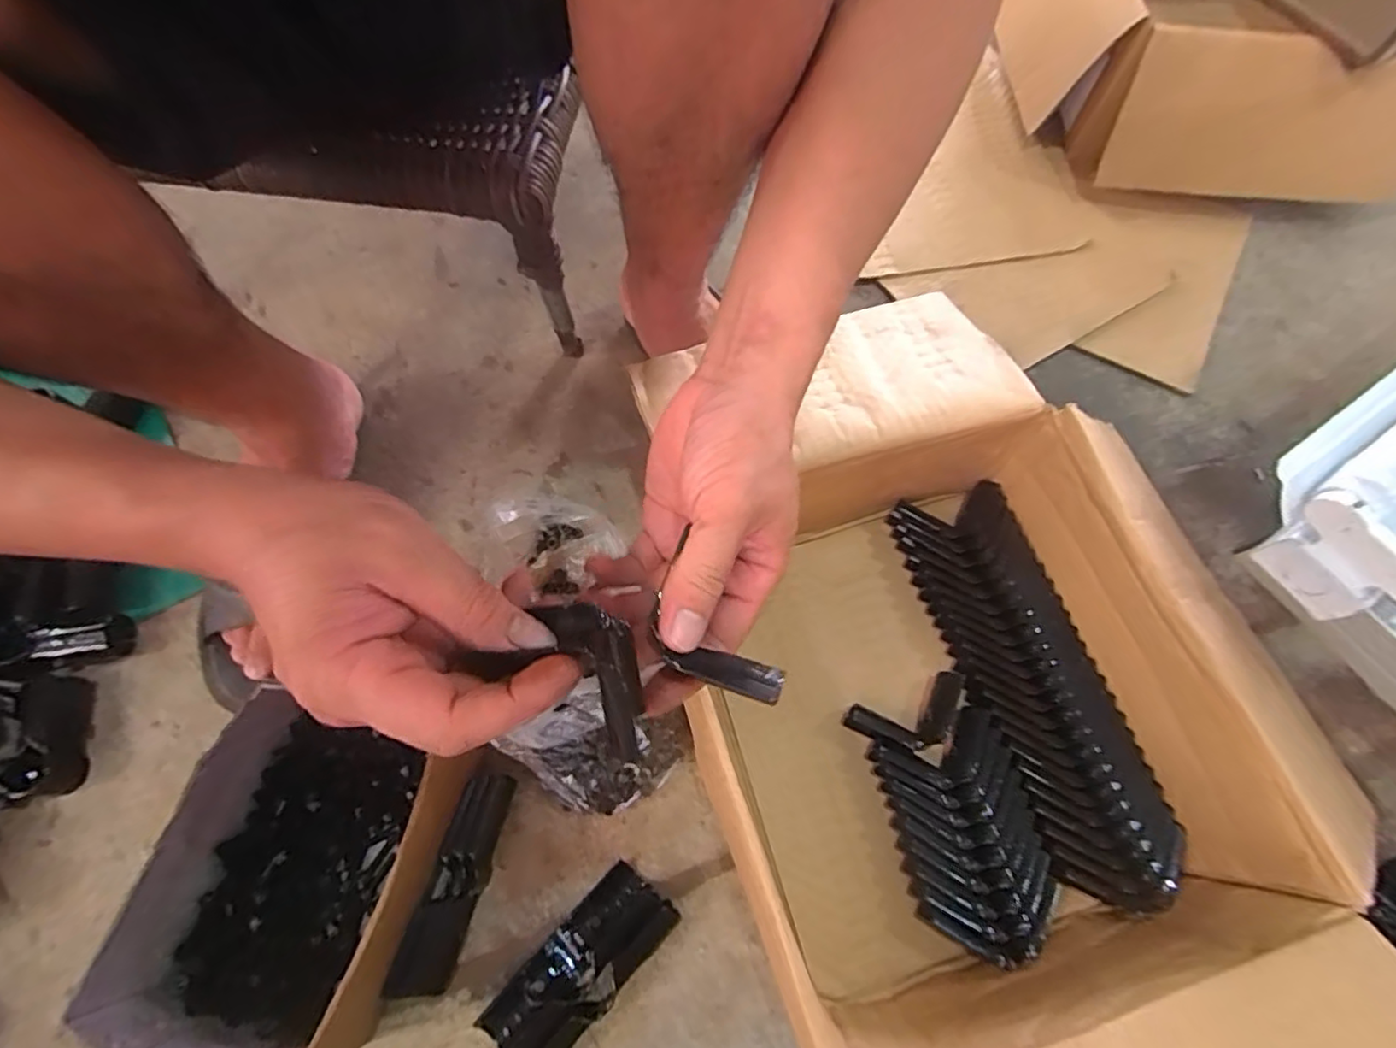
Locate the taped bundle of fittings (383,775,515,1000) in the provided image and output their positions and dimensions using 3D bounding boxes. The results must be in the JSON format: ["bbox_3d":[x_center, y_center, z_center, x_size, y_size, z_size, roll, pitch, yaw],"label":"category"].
[{"bbox_3d":[-0.166,0.241,0.425,0.039,0.029,0.133,27,66,-22],"label":"taped bundle of fittings"}]

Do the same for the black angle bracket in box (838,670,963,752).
[{"bbox_3d":[0.156,0.140,0.451,0.090,0.019,0.042,-19,70,-7],"label":"black angle bracket in box"}]

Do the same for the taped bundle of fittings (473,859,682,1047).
[{"bbox_3d":[-0.079,0.292,0.409,0.053,0.025,0.131,42,75,15],"label":"taped bundle of fittings"}]

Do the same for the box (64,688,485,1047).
[{"bbox_3d":[-0.250,0.222,0.397,0.149,0.094,0.189,15,70,6],"label":"box"}]

